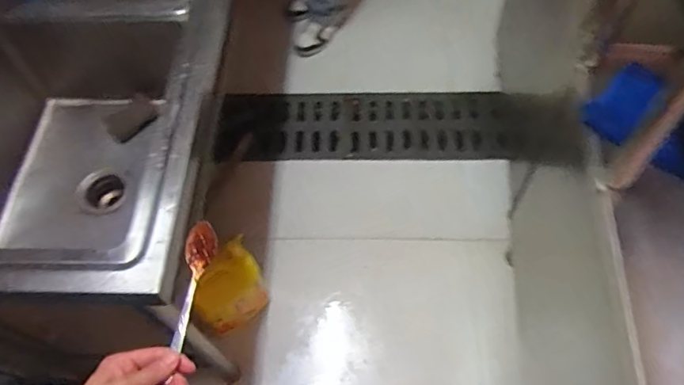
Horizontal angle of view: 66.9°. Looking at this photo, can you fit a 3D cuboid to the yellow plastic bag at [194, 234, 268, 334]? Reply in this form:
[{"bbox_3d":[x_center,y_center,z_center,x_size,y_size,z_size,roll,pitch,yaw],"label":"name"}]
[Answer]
[{"bbox_3d":[-0.289,0.258,1.342,0.178,0.275,0.092,-34,64,-16],"label":"yellow plastic bag"}]

